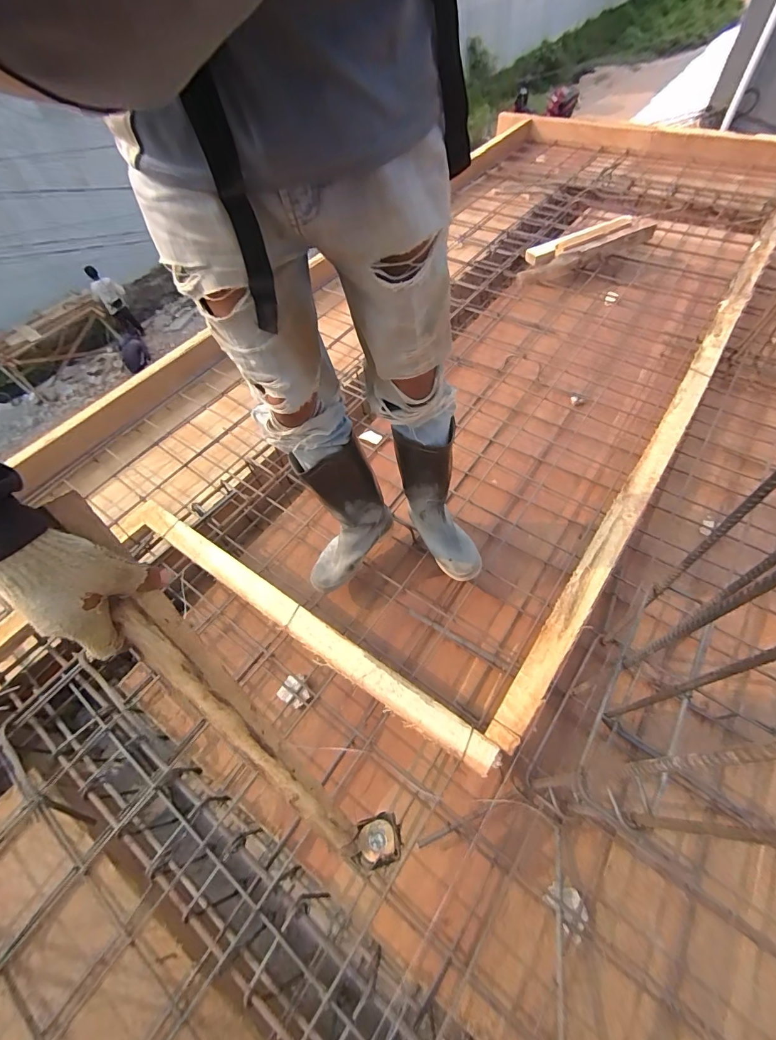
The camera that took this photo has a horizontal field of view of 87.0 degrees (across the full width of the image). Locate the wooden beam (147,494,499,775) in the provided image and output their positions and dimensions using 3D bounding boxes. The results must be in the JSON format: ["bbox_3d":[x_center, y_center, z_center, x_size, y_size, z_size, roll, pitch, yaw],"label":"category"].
[{"bbox_3d":[-0.228,0.199,0.894,0.990,0.031,0.057,30,65,19],"label":"wooden beam"}]

